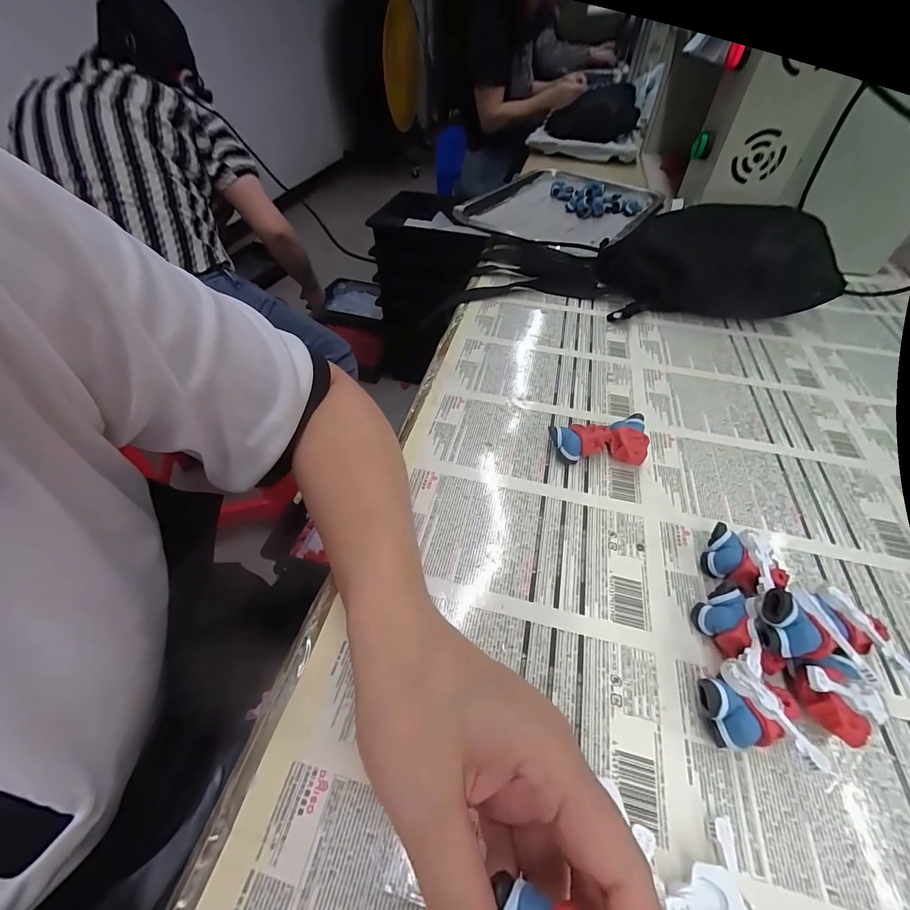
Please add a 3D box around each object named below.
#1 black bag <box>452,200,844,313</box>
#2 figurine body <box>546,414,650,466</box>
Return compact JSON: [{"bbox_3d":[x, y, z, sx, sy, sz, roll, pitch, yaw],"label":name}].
[{"bbox_3d":[0.309,-0.231,0.465,0.235,0.095,0.112,1,49,0],"label":"black bag"},{"bbox_3d":[0.120,-0.008,0.315,0.076,0.026,0.039,-4,49,-5],"label":"figurine body"}]

